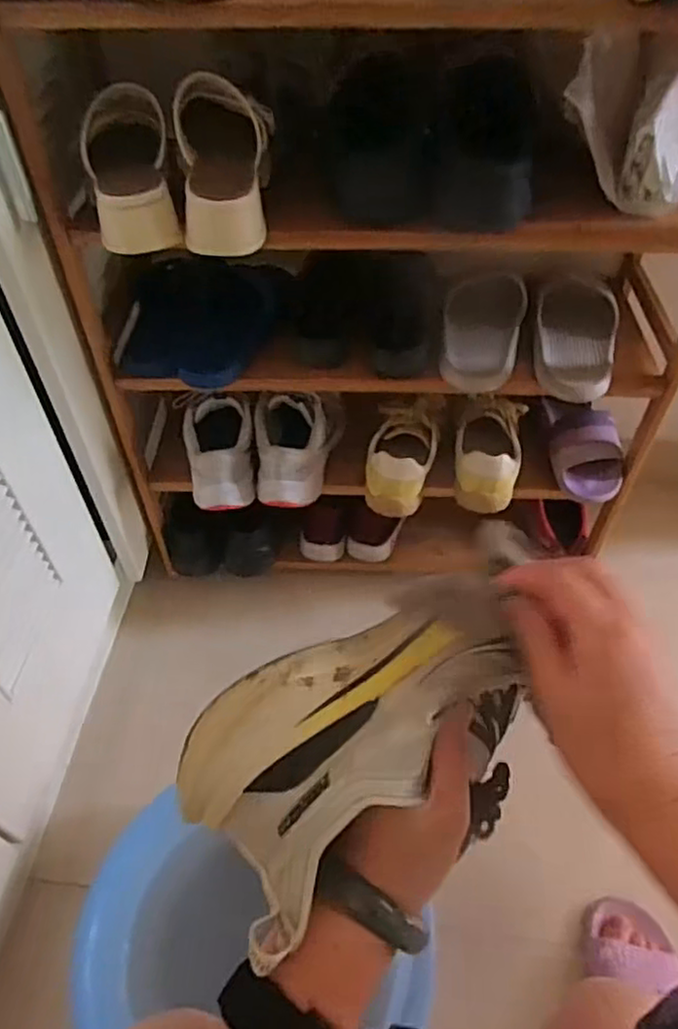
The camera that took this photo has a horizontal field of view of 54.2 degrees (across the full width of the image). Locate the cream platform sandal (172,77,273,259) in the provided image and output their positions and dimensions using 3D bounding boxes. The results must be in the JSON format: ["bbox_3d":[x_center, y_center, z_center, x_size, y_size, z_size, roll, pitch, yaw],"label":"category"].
[{"bbox_3d":[-0.107,-0.323,0.627,0.084,0.073,0.155,-3,85,-2],"label":"cream platform sandal"}]

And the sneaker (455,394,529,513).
[{"bbox_3d":[0.202,-0.085,0.894,0.087,0.079,0.184,7,72,7],"label":"sneaker"}]

